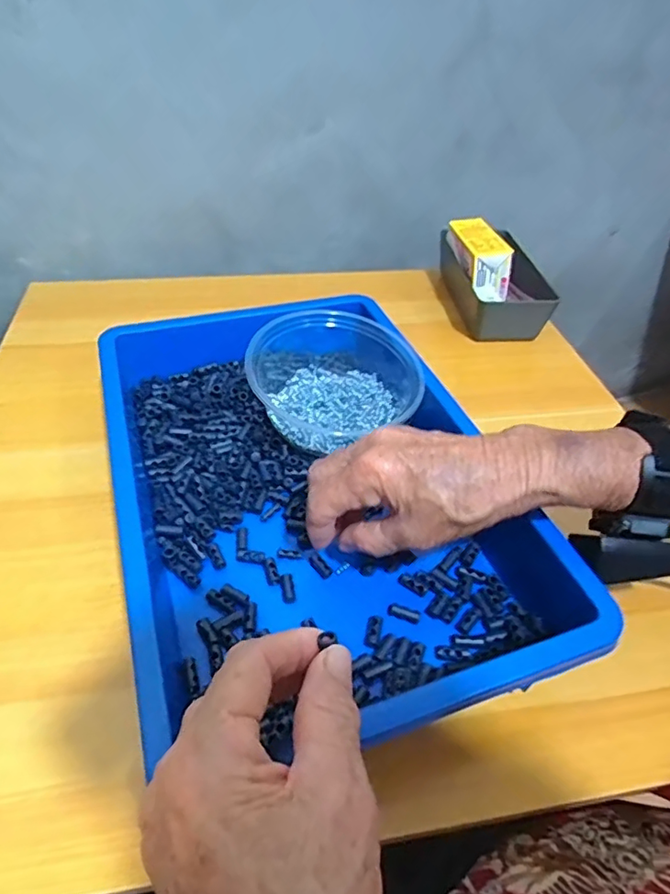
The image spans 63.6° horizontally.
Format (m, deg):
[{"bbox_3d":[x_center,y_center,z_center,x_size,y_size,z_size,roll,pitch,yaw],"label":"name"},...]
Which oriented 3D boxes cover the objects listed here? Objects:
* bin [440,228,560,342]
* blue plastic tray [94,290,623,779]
[{"bbox_3d":[0.182,-0.190,0.630,0.095,0.067,0.170,-1,46,-7],"label":"bin"},{"bbox_3d":[-0.021,0.026,0.386,0.243,0.077,0.351,-11,48,-17],"label":"blue plastic tray"}]

